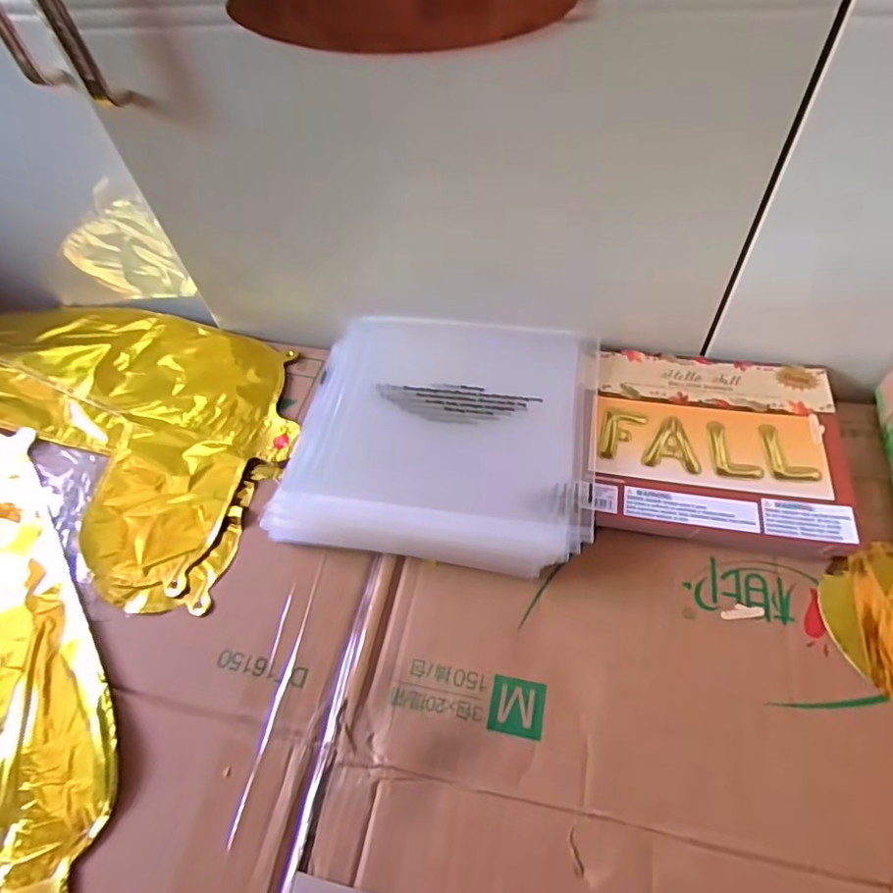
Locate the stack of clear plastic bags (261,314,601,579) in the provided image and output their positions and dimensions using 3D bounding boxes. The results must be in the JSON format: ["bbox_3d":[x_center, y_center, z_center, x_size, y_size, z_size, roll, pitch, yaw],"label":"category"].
[{"bbox_3d":[-0.002,-0.013,0.467,0.233,0.036,0.221,5,57,9],"label":"stack of clear plastic bags"}]

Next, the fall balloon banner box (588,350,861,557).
[{"bbox_3d":[0.203,-0.001,0.444,0.175,0.026,0.165,6,57,10],"label":"fall balloon banner box"}]

